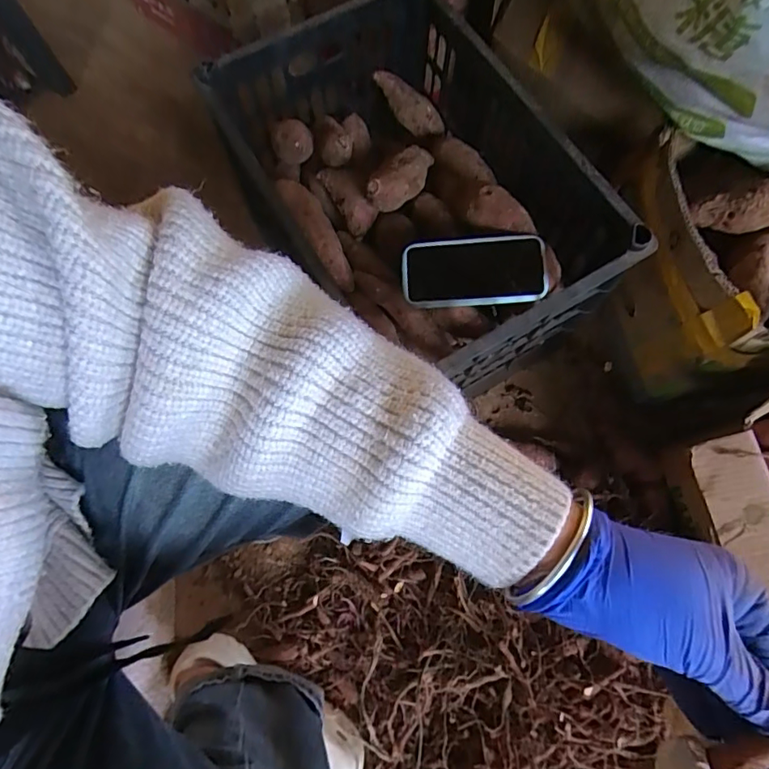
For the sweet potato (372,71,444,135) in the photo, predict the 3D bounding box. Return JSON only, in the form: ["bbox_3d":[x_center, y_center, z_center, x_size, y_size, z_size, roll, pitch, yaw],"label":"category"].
[{"bbox_3d":[0.038,-0.428,0.751,0.126,0.036,0.045,42,77,-5],"label":"sweet potato"}]

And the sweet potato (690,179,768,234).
[{"bbox_3d":[0.469,-0.228,0.620,0.151,0.048,0.055,-13,73,-3],"label":"sweet potato"}]

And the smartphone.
[{"bbox_3d":[0.109,-0.138,0.595,0.170,0.015,0.084,0,72,1],"label":"smartphone"}]

